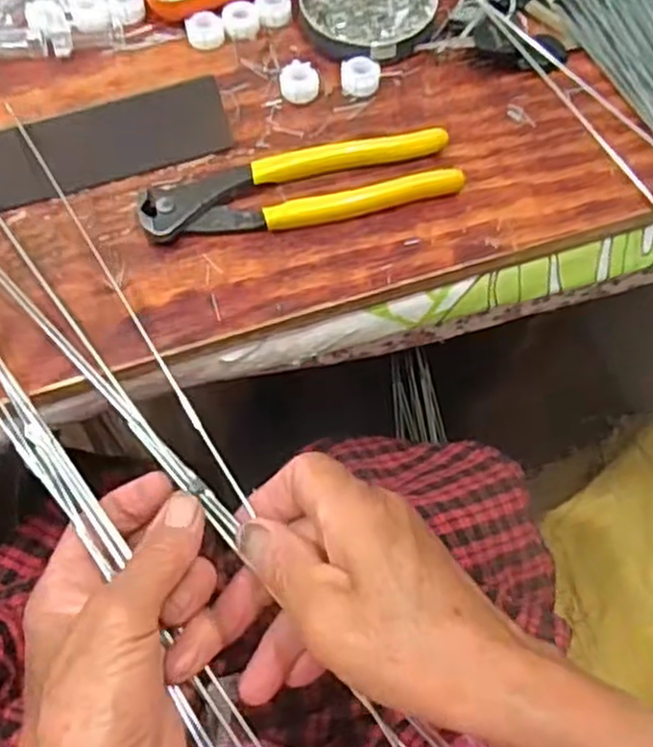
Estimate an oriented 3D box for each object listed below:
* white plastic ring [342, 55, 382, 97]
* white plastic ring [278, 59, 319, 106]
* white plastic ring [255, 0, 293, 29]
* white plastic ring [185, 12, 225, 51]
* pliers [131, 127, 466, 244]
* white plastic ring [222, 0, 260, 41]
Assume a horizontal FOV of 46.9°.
[{"bbox_3d":[0.019,-0.170,0.427,0.022,0.010,0.024,1,64,-1],"label":"white plastic ring"},{"bbox_3d":[-0.015,-0.164,0.422,0.022,0.013,0.019,-2,64,-3],"label":"white plastic ring"},{"bbox_3d":[-0.031,-0.217,0.447,0.021,0.011,0.020,1,64,-1],"label":"white plastic ring"},{"bbox_3d":[-0.071,-0.202,0.441,0.022,0.010,0.021,1,64,-1],"label":"white plastic ring"},{"bbox_3d":[-0.013,-0.098,0.390,0.163,0.014,0.044,-14,65,-8],"label":"pliers"},{"bbox_3d":[-0.050,-0.209,0.444,0.021,0.011,0.019,-9,64,-6],"label":"white plastic ring"}]

